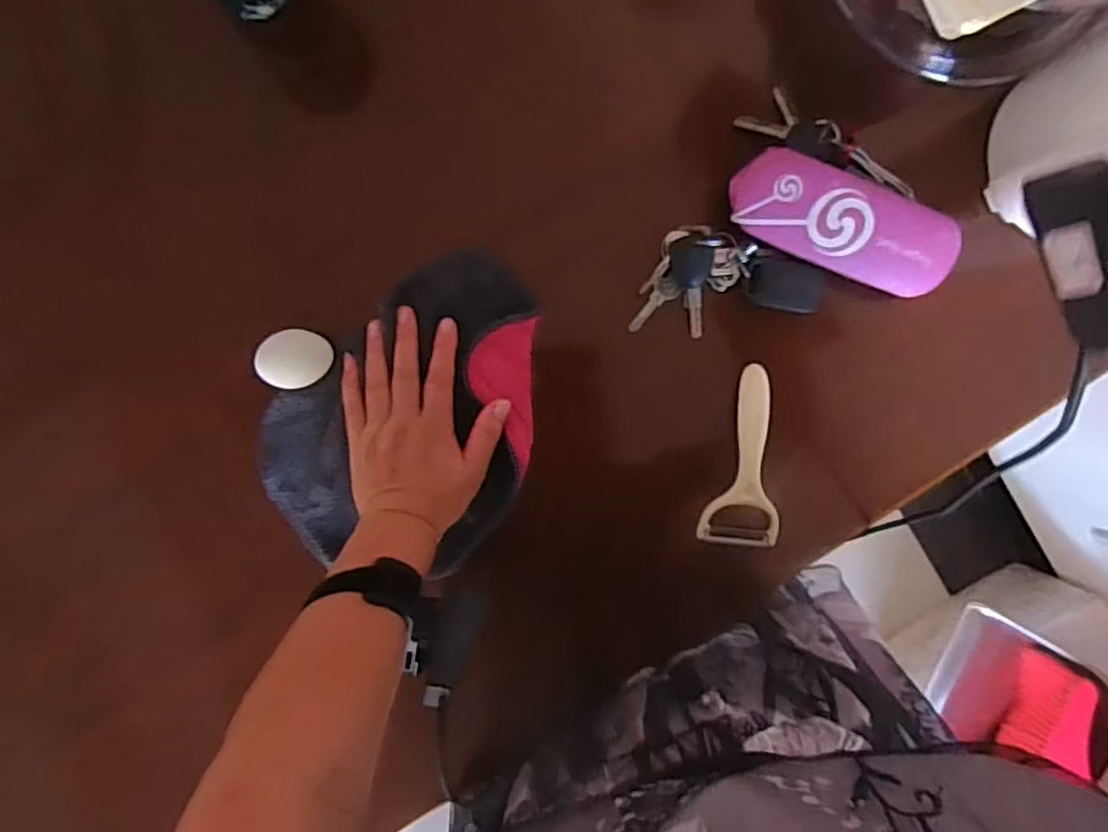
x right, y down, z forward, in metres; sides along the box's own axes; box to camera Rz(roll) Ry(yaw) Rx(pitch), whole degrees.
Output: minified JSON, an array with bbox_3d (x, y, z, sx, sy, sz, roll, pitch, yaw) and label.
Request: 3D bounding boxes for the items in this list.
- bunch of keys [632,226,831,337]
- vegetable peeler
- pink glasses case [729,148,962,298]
[{"bbox_3d":[0.132,-0.096,0.501,0.133,0.019,0.075,5,95,-5],"label":"bunch of keys"},{"bbox_3d":[0.147,0.031,0.508,0.059,0.017,0.134,7,95,-5],"label":"vegetable peeler"},{"bbox_3d":[0.201,-0.133,0.476,0.156,0.046,0.054,25,94,-6],"label":"pink glasses case"}]

